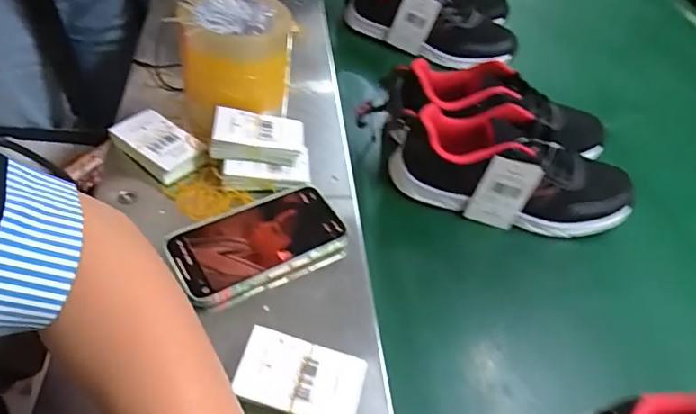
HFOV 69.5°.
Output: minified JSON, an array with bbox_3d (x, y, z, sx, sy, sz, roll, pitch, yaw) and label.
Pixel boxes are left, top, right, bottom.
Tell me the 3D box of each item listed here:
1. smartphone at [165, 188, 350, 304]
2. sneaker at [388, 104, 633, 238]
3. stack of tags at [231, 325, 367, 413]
[{"bbox_3d":[-0.078,0.029,0.442,0.147,0.014,0.077,-21,55,-26],"label":"smartphone"},{"bbox_3d":[0.170,-0.041,0.528,0.253,0.087,0.088,16,47,4],"label":"sneaker"},{"bbox_3d":[-0.033,0.123,0.352,0.083,0.029,0.051,14,47,2],"label":"stack of tags"}]

